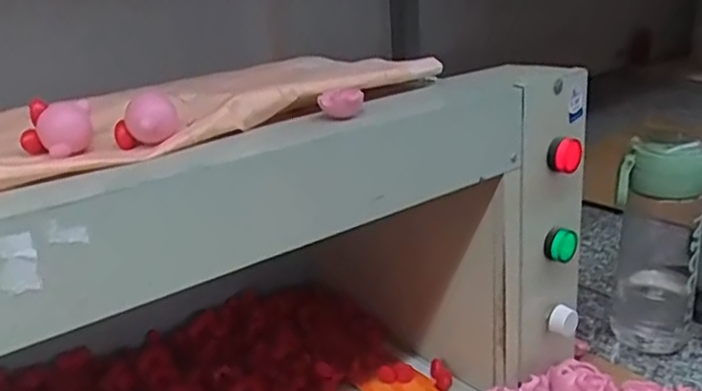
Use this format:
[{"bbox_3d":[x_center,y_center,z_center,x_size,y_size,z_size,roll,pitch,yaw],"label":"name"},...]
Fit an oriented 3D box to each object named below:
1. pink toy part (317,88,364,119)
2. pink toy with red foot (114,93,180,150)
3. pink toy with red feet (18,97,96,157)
[{"bbox_3d":[-0.006,-0.058,0.393,0.027,0.019,0.020,-5,23,-5],"label":"pink toy part"},{"bbox_3d":[-0.117,-0.044,0.363,0.025,0.029,0.026,12,26,31],"label":"pink toy with red foot"},{"bbox_3d":[-0.165,-0.038,0.354,0.033,0.027,0.021,-3,19,-2],"label":"pink toy with red feet"}]

